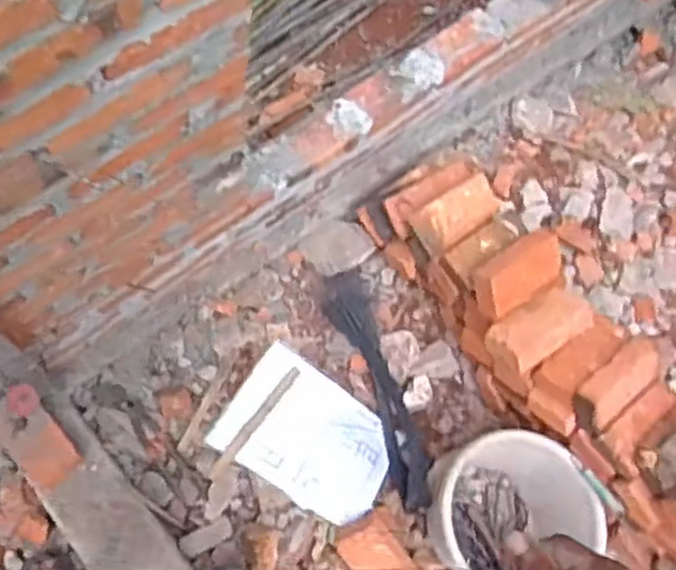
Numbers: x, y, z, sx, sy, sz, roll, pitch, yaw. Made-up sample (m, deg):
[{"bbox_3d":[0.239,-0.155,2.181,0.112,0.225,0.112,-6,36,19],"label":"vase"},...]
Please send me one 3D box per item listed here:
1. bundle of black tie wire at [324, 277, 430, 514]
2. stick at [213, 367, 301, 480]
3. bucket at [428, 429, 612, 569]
[{"bbox_3d":[0.072,0.191,1.421,0.095,0.055,0.456,-15,76,-13],"label":"bundle of black tie wire"},{"bbox_3d":[-0.146,0.241,1.353,0.023,0.021,0.232,38,72,4],"label":"stick"},{"bbox_3d":[0.283,0.379,1.294,0.245,0.219,0.248,2,73,-8],"label":"bucket"}]

